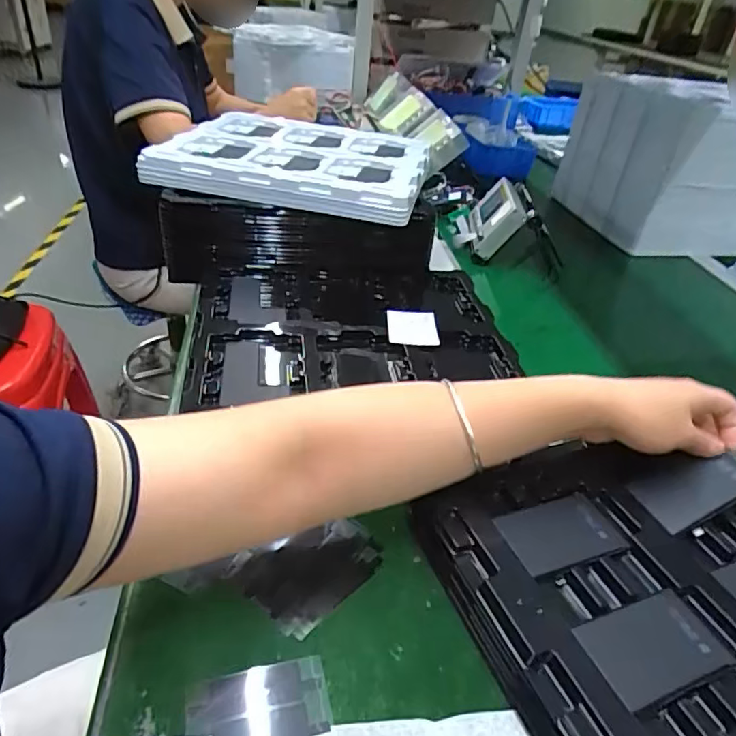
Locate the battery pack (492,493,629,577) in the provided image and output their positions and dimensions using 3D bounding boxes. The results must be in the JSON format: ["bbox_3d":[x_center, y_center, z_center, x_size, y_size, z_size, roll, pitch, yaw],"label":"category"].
[{"bbox_3d":[0.129,0.109,0.361,0.079,0.004,0.047,-11,40,-21],"label":"battery pack"}]

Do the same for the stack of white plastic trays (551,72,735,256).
[{"bbox_3d":[0.550,-0.358,0.945,0.327,0.206,0.292,-2,37,-10],"label":"stack of white plastic trays"}]

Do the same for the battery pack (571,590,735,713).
[{"bbox_3d":[0.161,0.155,0.303,0.081,0.006,0.046,-10,39,-20],"label":"battery pack"}]

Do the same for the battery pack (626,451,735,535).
[{"bbox_3d":[0.237,0.084,0.394,0.081,0.007,0.047,-28,41,-4],"label":"battery pack"}]

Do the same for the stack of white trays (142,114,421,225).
[{"bbox_3d":[-0.089,-0.289,0.751,0.331,0.041,0.294,8,36,3],"label":"stack of white trays"}]

